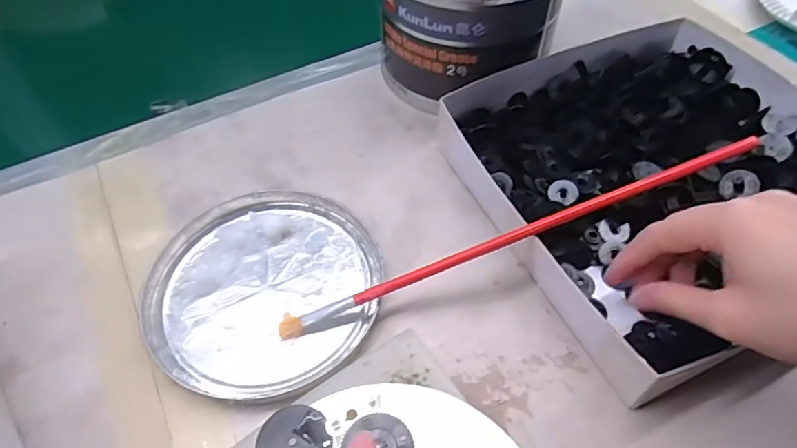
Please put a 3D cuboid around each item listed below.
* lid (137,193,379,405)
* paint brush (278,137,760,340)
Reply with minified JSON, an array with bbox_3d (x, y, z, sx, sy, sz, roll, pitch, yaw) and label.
[{"bbox_3d":[-0.075,0.033,0.294,0.126,0.012,0.124,-1,52,1],"label":"lid"},{"bbox_3d":[0.054,0.010,0.267,0.249,0.009,0.011,-22,52,6],"label":"paint brush"}]

